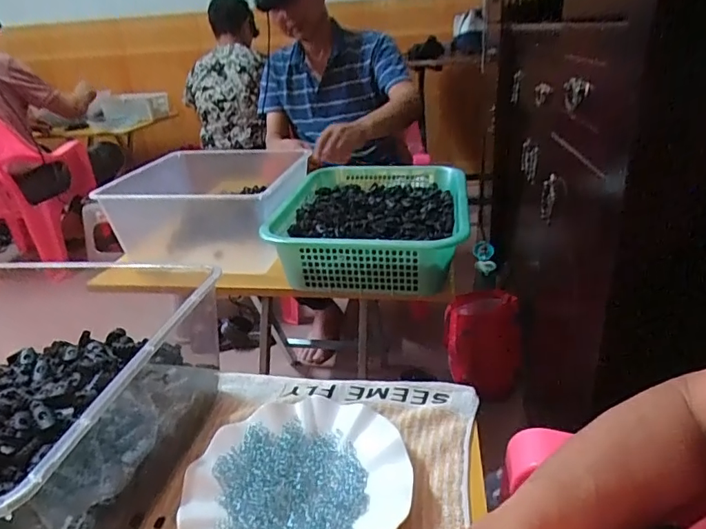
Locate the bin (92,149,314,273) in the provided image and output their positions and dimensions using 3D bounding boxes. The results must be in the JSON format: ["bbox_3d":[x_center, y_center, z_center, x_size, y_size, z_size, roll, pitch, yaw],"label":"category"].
[{"bbox_3d":[-0.246,-0.098,0.935,0.306,0.176,0.369,-1,25,5],"label":"bin"}]

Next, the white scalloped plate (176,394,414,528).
[{"bbox_3d":[-0.050,0.185,0.424,0.184,0.029,0.167,-23,32,-36],"label":"white scalloped plate"}]

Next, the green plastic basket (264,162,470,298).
[{"bbox_3d":[0.037,-0.077,0.868,0.292,0.099,0.390,1,26,11],"label":"green plastic basket"}]

